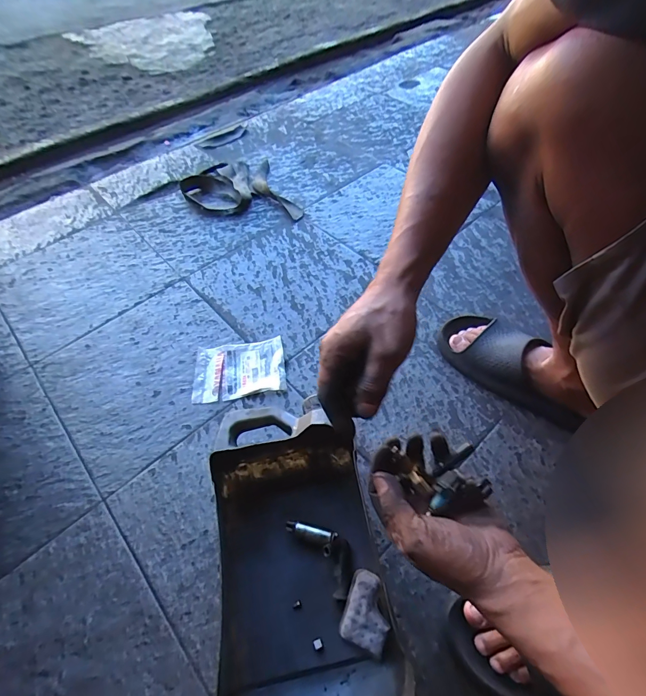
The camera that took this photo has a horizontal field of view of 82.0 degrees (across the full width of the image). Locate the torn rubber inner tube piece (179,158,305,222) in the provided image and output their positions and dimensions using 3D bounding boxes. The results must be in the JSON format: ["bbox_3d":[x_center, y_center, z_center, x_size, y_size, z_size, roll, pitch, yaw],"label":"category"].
[{"bbox_3d":[-0.209,-0.377,0.885,0.225,0.032,0.286,-21,58,-12],"label":"torn rubber inner tube piece"}]

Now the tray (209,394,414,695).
[{"bbox_3d":[-0.030,0.226,0.423,0.177,0.098,0.321,-9,56,-4],"label":"tray"}]

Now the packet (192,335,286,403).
[{"bbox_3d":[-0.138,0.034,0.613,0.147,0.008,0.103,-8,56,-4],"label":"packet"}]

